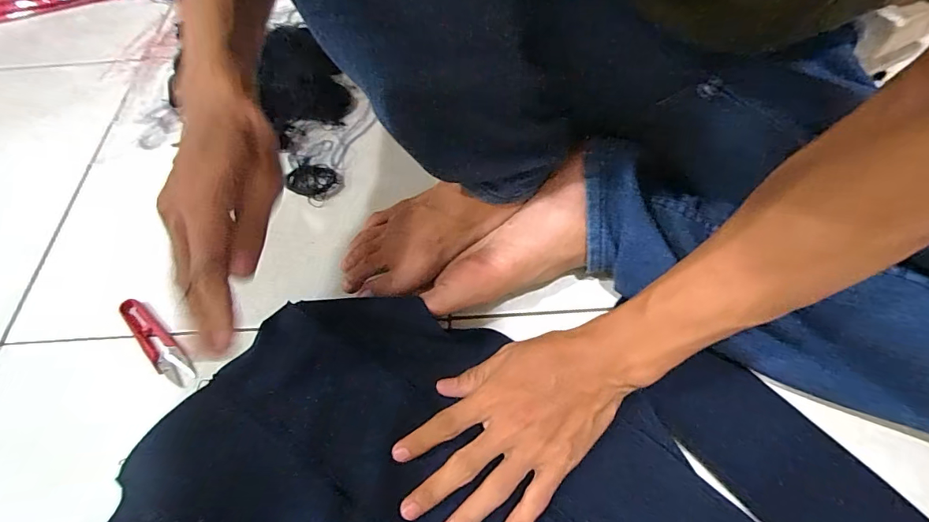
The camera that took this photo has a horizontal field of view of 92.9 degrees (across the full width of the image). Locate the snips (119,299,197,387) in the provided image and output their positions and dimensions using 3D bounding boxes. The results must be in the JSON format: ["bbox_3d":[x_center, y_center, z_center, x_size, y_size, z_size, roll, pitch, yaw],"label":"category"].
[{"bbox_3d":[-0.270,0.070,0.383,0.103,0.012,0.024,39,70,22],"label":"snips"}]

